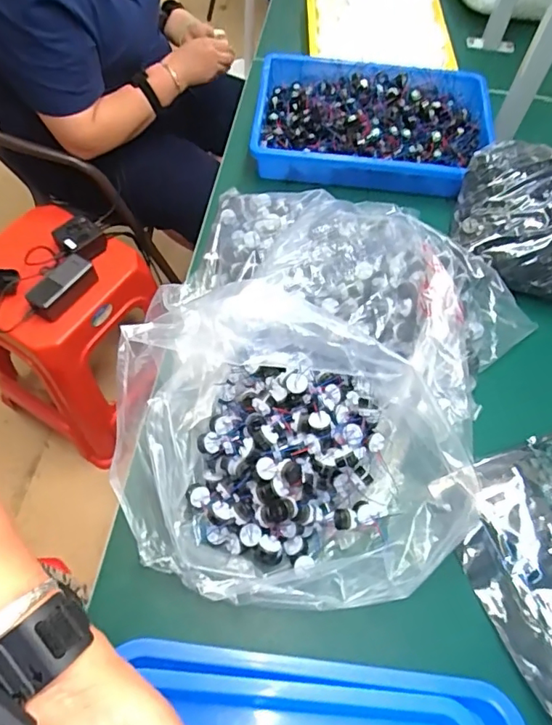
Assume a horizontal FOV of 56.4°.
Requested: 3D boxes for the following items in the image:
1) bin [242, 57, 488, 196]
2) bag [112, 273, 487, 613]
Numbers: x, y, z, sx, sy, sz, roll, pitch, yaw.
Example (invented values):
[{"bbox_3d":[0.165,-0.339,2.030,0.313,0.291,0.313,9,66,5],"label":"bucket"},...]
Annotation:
[{"bbox_3d":[0.154,-0.387,0.823,0.372,0.055,0.255,7,62,1],"label":"bin"},{"bbox_3d":[0.019,0.090,0.498,0.347,0.155,0.253,8,62,2],"label":"bag"}]

